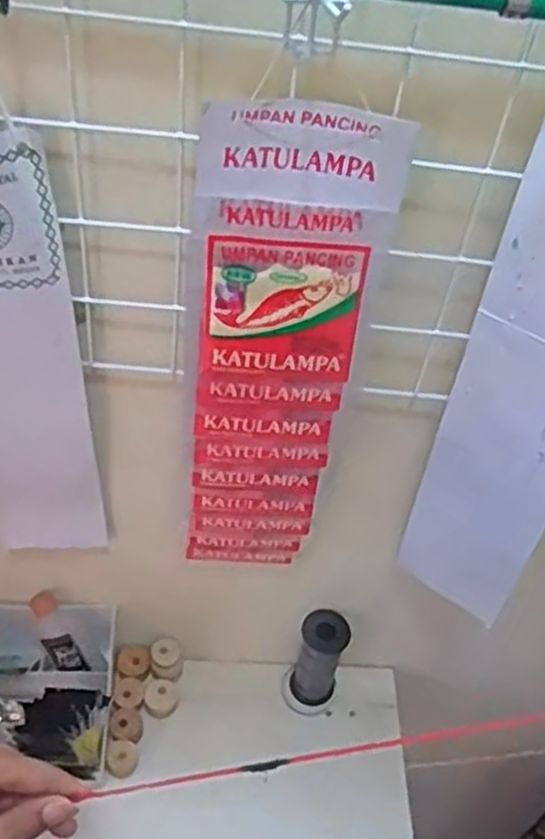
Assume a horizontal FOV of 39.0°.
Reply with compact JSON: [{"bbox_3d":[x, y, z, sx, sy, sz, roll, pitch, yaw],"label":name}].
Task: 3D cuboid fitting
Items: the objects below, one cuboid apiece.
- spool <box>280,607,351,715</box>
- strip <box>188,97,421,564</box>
[{"bbox_3d":[0.046,0.259,0.816,0.056,0.127,0.060,20,46,12],"label":"spool"},{"bbox_3d":[0.002,-0.020,0.547,0.114,0.397,0.034,9,44,2],"label":"strip"}]

